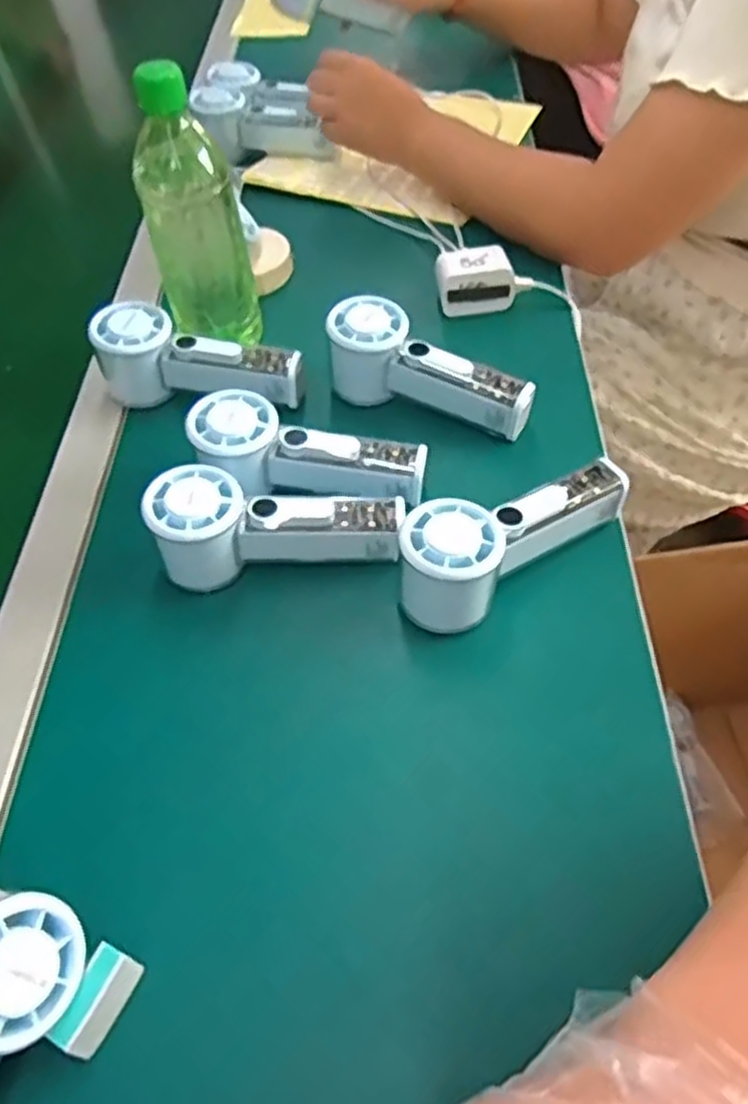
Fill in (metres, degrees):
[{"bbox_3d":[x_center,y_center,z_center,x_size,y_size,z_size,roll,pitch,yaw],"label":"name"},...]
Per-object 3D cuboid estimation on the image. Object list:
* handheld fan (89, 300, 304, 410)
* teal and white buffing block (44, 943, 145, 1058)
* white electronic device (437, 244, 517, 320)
[{"bbox_3d":[-0.127,-0.147,0.588,0.151,0.058,0.052,3,53,8],"label":"handheld fan"},{"bbox_3d":[-0.119,0.194,0.344,0.016,0.022,0.041,16,56,18],"label":"teal and white buffing block"},{"bbox_3d":[0.083,-0.224,0.650,0.061,0.040,0.045,-6,52,1],"label":"white electronic device"}]

